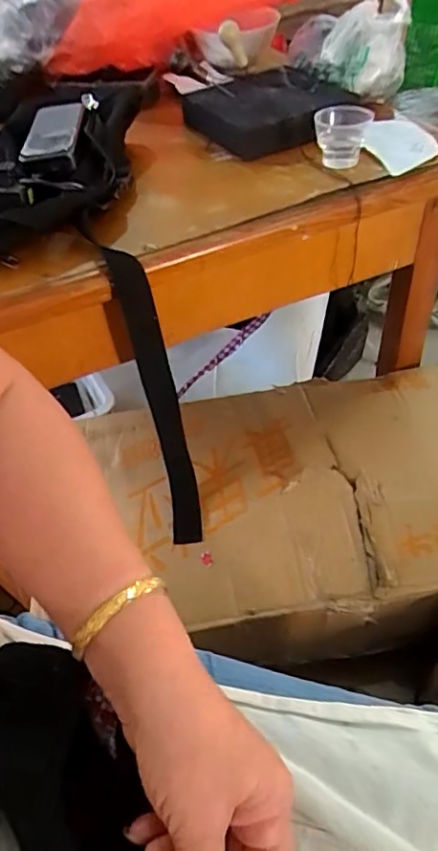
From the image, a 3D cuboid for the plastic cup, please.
[{"bbox_3d":[0.121,-0.286,0.557,0.055,0.051,0.052,5,49,10],"label":"plastic cup"}]

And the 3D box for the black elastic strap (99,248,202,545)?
[{"bbox_3d":[-0.057,-0.019,0.553,0.034,0.297,0.043,-16,27,-9],"label":"black elastic strap"}]

